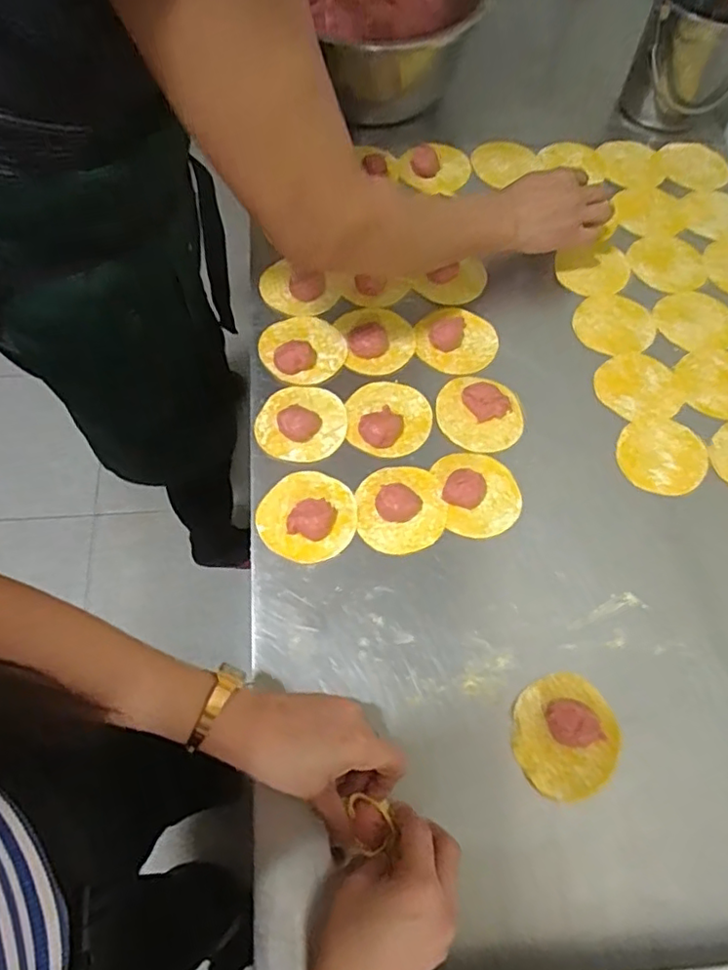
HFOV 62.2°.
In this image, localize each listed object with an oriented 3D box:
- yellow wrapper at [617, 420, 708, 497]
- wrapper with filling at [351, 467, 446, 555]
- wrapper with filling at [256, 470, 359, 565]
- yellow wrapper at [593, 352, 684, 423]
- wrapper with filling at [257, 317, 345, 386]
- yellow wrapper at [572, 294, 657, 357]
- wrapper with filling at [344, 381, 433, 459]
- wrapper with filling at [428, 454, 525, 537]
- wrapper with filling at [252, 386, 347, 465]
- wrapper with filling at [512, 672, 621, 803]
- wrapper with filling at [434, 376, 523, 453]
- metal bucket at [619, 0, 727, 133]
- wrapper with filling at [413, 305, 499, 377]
[{"bbox_3d":[0.285,-0.027,0.575,0.083,0.004,0.078,1,65,-2],"label":"yellow wrapper"},{"bbox_3d":[0.033,0.018,0.534,0.078,0.019,0.081,1,65,-2],"label":"wrapper with filling"},{"bbox_3d":[-0.049,0.026,0.525,0.081,0.020,0.082,1,65,-2],"label":"wrapper with filling"},{"bbox_3d":[0.277,-0.098,0.608,0.079,0.005,0.079,1,65,-2],"label":"yellow wrapper"},{"bbox_3d":[-0.061,-0.139,0.601,0.084,0.017,0.077,1,65,-2],"label":"wrapper with filling"},{"bbox_3d":[0.266,-0.170,0.642,0.085,0.004,0.074,-9,69,-6],"label":"yellow wrapper"},{"bbox_3d":[0.024,-0.067,0.575,0.079,0.013,0.078,-2,65,-3],"label":"wrapper with filling"},{"bbox_3d":[0.105,0.003,0.544,0.071,0.019,0.082,-9,66,-7],"label":"wrapper with filling"},{"bbox_3d":[-0.059,-0.063,0.564,0.083,0.021,0.080,1,65,-2],"label":"wrapper with filling"},{"bbox_3d":[0.155,0.188,0.455,0.082,0.022,0.082,-27,69,-14],"label":"wrapper with filling"},{"bbox_3d":[0.112,-0.072,0.581,0.083,0.020,0.076,1,65,-2],"label":"wrapper with filling"},{"bbox_3d":[0.402,-0.529,0.744,0.129,0.128,0.118,20,66,7],"label":"metal bucket"},{"bbox_3d":[0.096,-0.150,0.618,0.076,0.020,0.080,1,65,-2],"label":"wrapper with filling"}]

